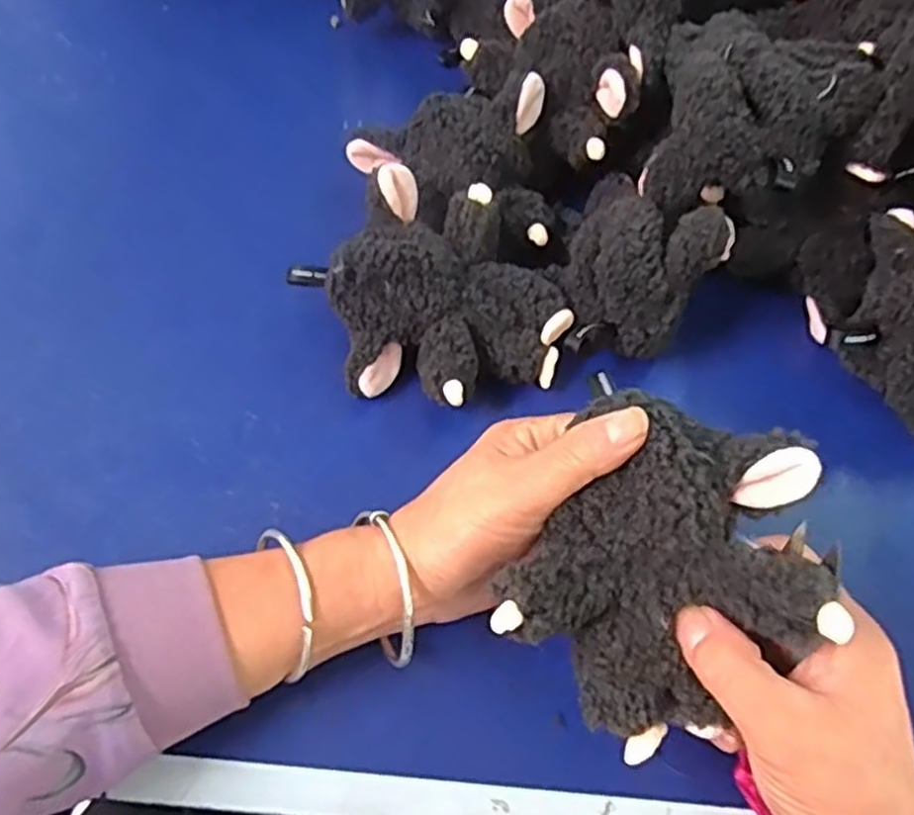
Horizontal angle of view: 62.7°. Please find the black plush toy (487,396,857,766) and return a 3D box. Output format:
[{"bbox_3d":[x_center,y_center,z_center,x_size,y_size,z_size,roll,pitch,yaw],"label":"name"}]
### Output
[{"bbox_3d":[0.078,0.062,0.287,0.108,0.051,0.122,19,65,9],"label":"black plush toy"}]

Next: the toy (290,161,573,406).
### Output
[{"bbox_3d":[-0.018,-0.052,0.422,0.142,0.070,0.103,35,64,17],"label":"toy"}]

